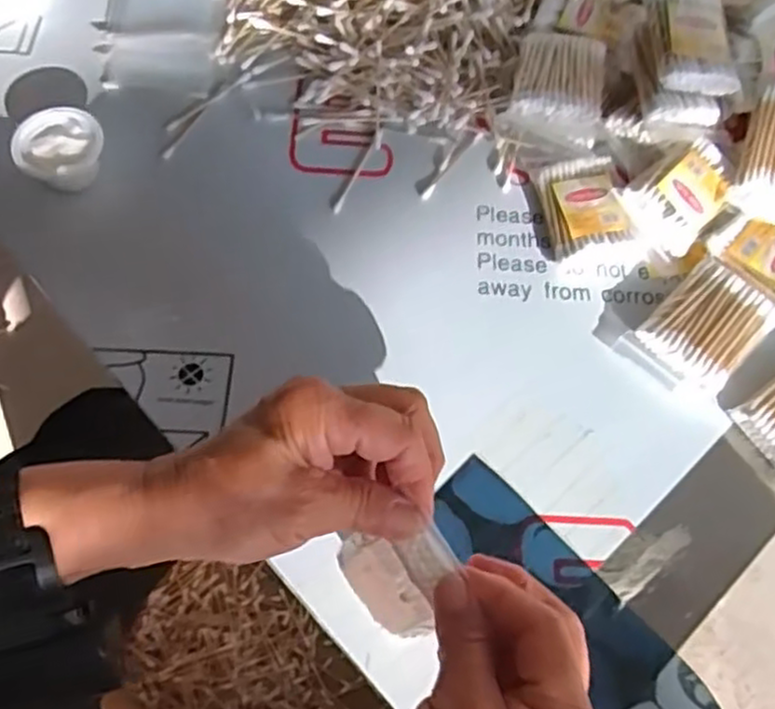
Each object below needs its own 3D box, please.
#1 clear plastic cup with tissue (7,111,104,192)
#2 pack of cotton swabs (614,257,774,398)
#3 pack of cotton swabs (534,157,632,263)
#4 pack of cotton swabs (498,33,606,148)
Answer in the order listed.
[{"bbox_3d":[-0.210,-0.131,0.479,0.053,0.031,0.047,-13,67,-10],"label":"clear plastic cup with tissue"},{"bbox_3d":[0.194,-0.016,0.449,0.084,0.012,0.059,-43,76,-13],"label":"pack of cotton swabs"},{"bbox_3d":[0.129,-0.097,0.482,0.051,0.015,0.070,-5,66,-6],"label":"pack of cotton swabs"},{"bbox_3d":[0.116,-0.185,0.495,0.062,0.030,0.087,18,65,4],"label":"pack of cotton swabs"}]

